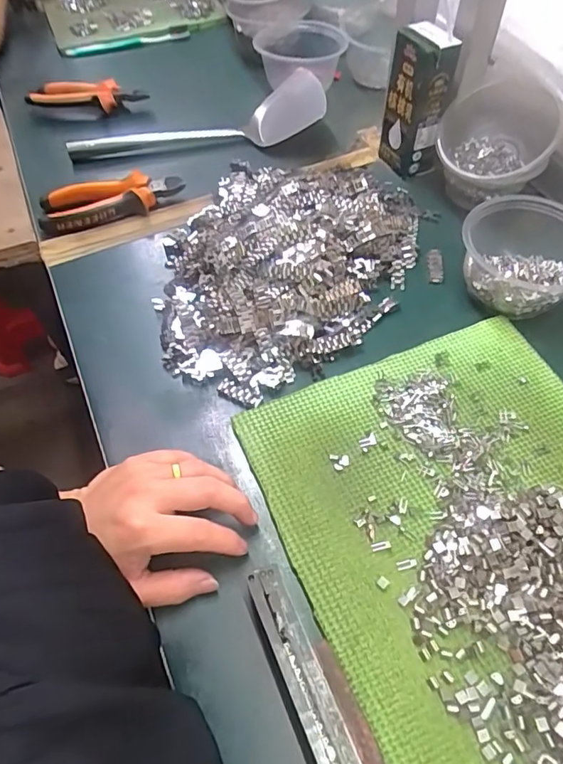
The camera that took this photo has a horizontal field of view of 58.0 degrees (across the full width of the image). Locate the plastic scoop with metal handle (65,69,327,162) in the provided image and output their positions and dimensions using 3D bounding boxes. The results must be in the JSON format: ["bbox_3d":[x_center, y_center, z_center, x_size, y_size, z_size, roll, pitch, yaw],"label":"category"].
[{"bbox_3d":[-0.096,-0.299,0.608,0.304,0.065,0.054,-20,58,-12],"label":"plastic scoop with metal handle"}]

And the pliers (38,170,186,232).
[{"bbox_3d":[-0.178,-0.193,0.533,0.146,0.026,0.051,-16,57,-9],"label":"pliers"}]

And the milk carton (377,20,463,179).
[{"bbox_3d":[0.141,-0.292,0.532,0.047,0.127,0.069,-23,59,-14],"label":"milk carton"}]

